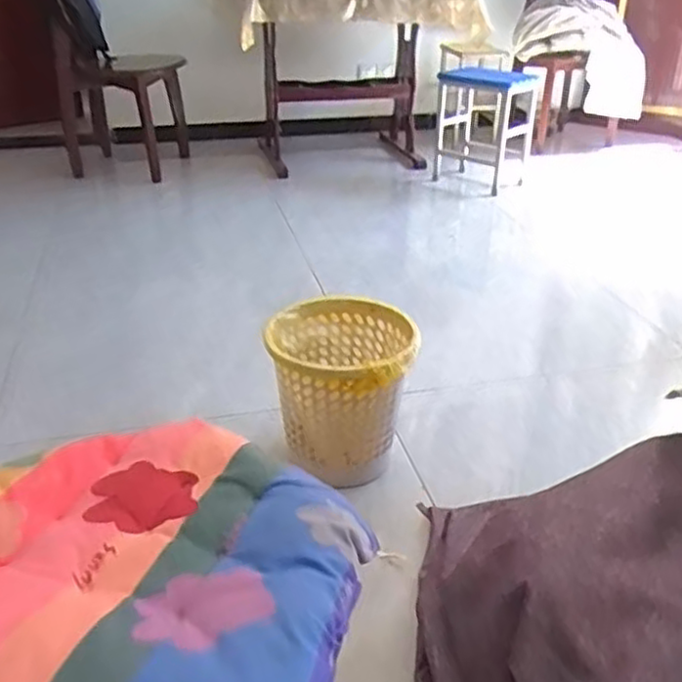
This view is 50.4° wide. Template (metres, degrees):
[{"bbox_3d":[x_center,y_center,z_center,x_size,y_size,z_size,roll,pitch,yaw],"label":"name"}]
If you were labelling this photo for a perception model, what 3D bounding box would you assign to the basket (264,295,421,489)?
[{"bbox_3d":[0.005,0.095,1.318,0.246,0.273,0.239,-1,30,-2],"label":"basket"}]

